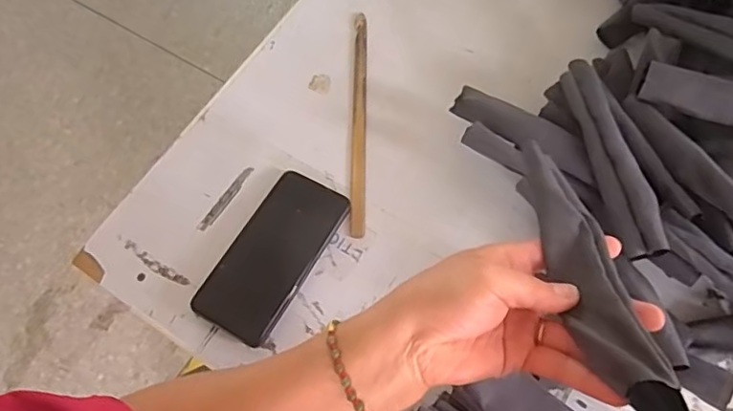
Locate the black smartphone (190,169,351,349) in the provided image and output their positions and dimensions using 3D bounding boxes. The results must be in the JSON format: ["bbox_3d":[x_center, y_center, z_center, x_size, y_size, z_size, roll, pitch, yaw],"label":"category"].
[{"bbox_3d":[-0.088,0.046,0.538,0.079,0.018,0.164,28,72,12],"label":"black smartphone"}]

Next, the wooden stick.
[{"bbox_3d":[-0.008,-0.092,0.596,0.017,0.008,0.264,-1,67,4],"label":"wooden stick"}]

